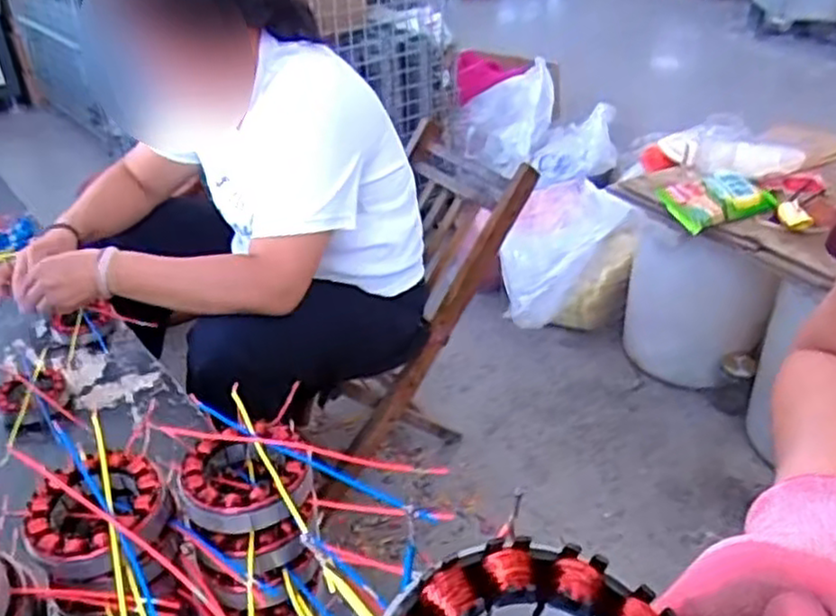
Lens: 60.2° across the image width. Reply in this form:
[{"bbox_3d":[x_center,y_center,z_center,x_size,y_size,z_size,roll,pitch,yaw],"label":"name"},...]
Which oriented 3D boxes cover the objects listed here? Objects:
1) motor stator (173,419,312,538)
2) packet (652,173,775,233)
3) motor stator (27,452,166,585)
[{"bbox_3d":[-0.118,0.115,0.495,0.084,0.027,0.080,-12,35,-17],"label":"motor stator"},{"bbox_3d":[0.617,-0.228,1.473,0.240,0.024,0.134,-20,64,-20],"label":"packet"},{"bbox_3d":[-0.212,0.140,0.480,0.086,0.038,0.087,-21,38,-28],"label":"motor stator"}]

